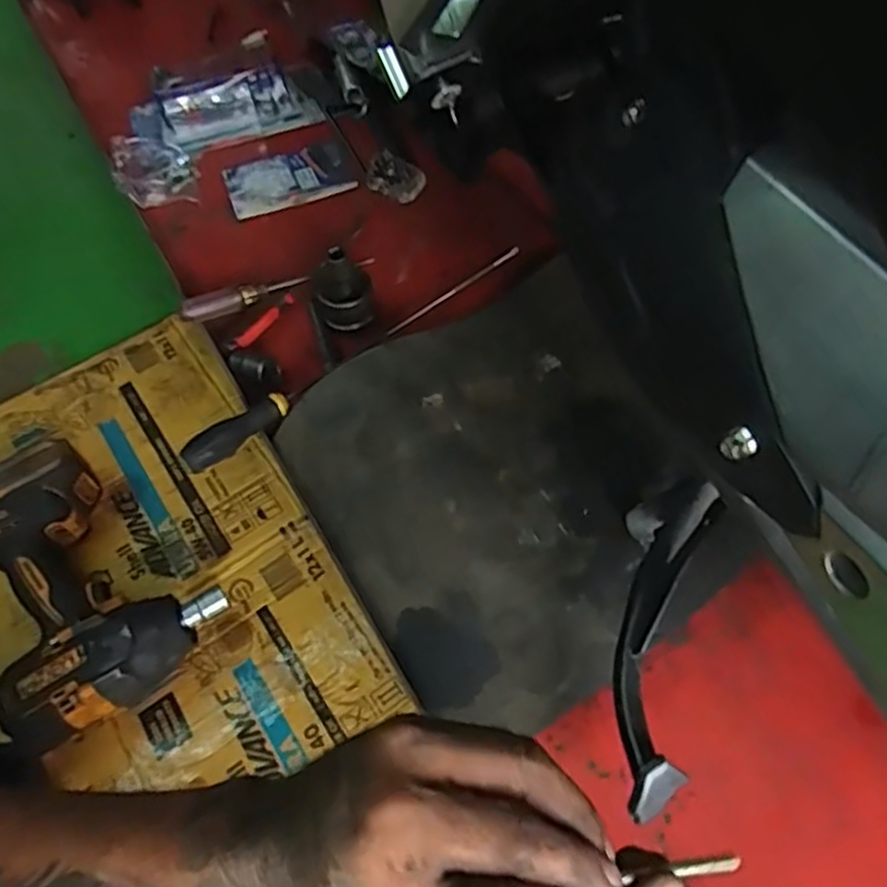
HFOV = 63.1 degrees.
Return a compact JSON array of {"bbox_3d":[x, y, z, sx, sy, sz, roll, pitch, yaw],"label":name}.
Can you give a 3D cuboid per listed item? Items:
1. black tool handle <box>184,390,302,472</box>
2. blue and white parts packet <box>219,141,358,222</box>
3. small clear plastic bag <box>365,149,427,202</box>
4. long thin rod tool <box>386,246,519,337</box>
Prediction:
[{"bbox_3d":[-0.165,-0.013,0.595,0.106,0.020,0.025,-37,63,-23],"label":"black tool handle"},{"bbox_3d":[-0.180,-0.309,0.835,0.140,0.010,0.101,-18,57,-8],"label":"blue and white parts packet"},{"bbox_3d":[-0.031,-0.178,0.489,0.004,0.025,0.057,39,21,24],"label":"small clear plastic bag"},{"bbox_3d":[0.013,-0.152,0.713,0.176,0.011,0.007,-40,62,-20],"label":"long thin rod tool"}]

